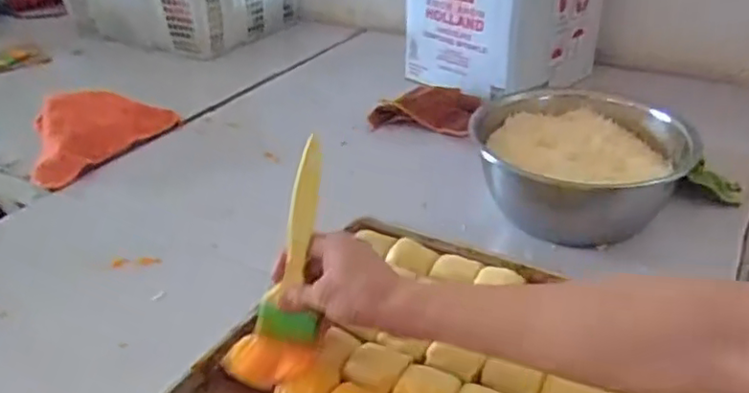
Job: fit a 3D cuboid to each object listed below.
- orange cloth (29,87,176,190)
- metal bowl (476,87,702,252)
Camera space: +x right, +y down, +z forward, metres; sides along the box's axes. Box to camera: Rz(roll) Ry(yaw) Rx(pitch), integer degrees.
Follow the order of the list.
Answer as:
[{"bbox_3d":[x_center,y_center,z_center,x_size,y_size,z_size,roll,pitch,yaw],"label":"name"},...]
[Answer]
[{"bbox_3d":[-0.399,-0.106,0.947,0.212,0.067,0.167,-14,34,-18],"label":"orange cloth"},{"bbox_3d":[0.240,-0.041,0.755,0.236,0.096,0.242,-1,32,1],"label":"metal bowl"}]

